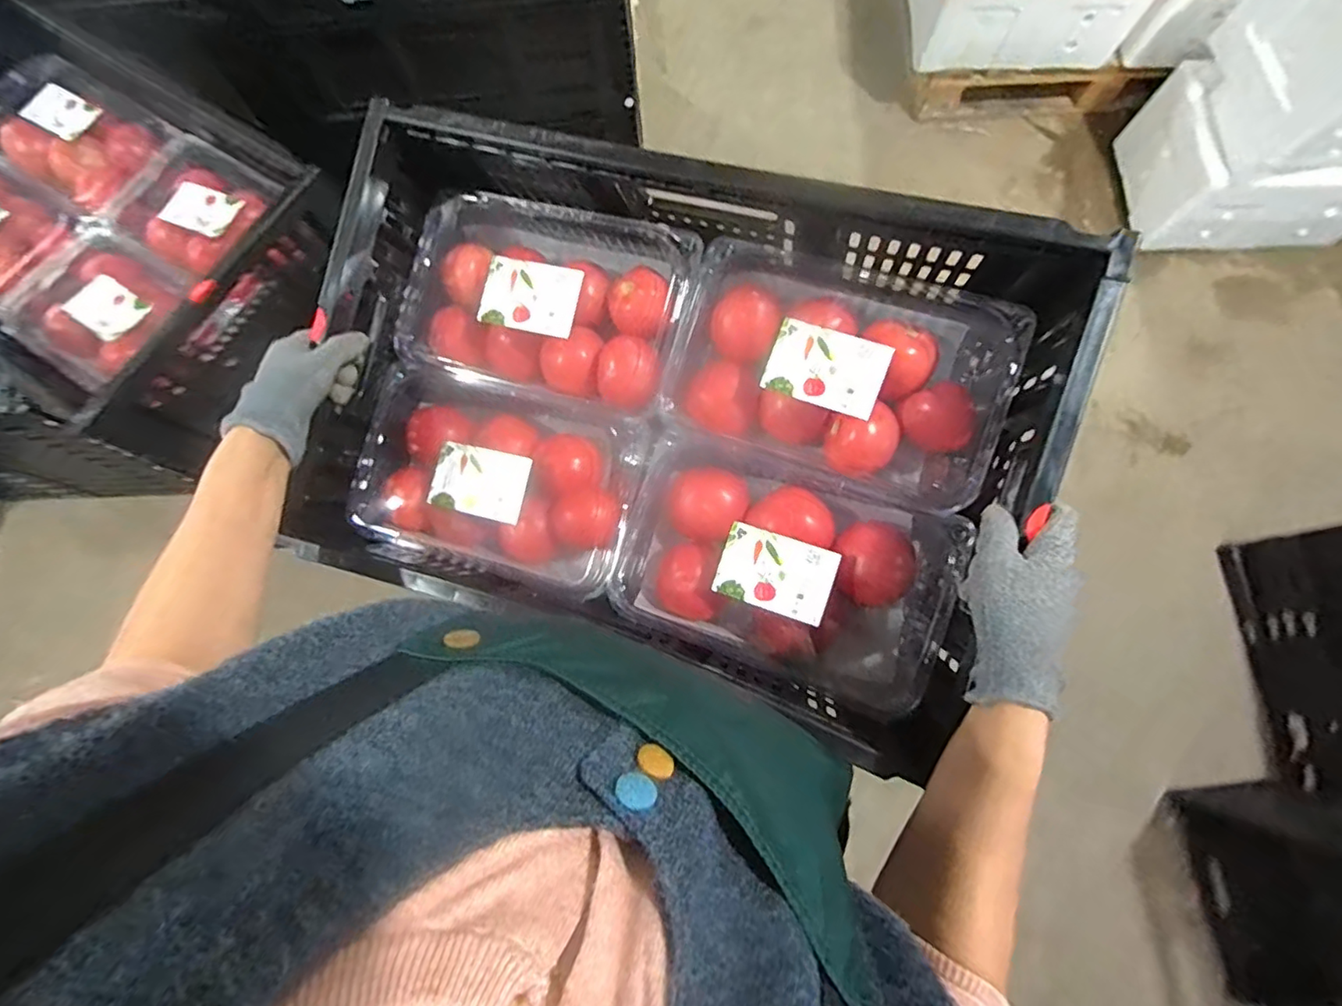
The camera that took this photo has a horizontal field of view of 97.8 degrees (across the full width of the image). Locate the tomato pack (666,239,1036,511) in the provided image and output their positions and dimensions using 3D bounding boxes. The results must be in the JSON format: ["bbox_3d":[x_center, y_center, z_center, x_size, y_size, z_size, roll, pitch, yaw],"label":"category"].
[{"bbox_3d":[0.140,-0.122,0.513,0.302,0.091,0.193,22,95,12],"label":"tomato pack"}]

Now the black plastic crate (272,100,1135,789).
[{"bbox_3d":[-0.011,-0.078,0.532,0.587,0.180,0.386,18,96,12],"label":"black plastic crate"}]

